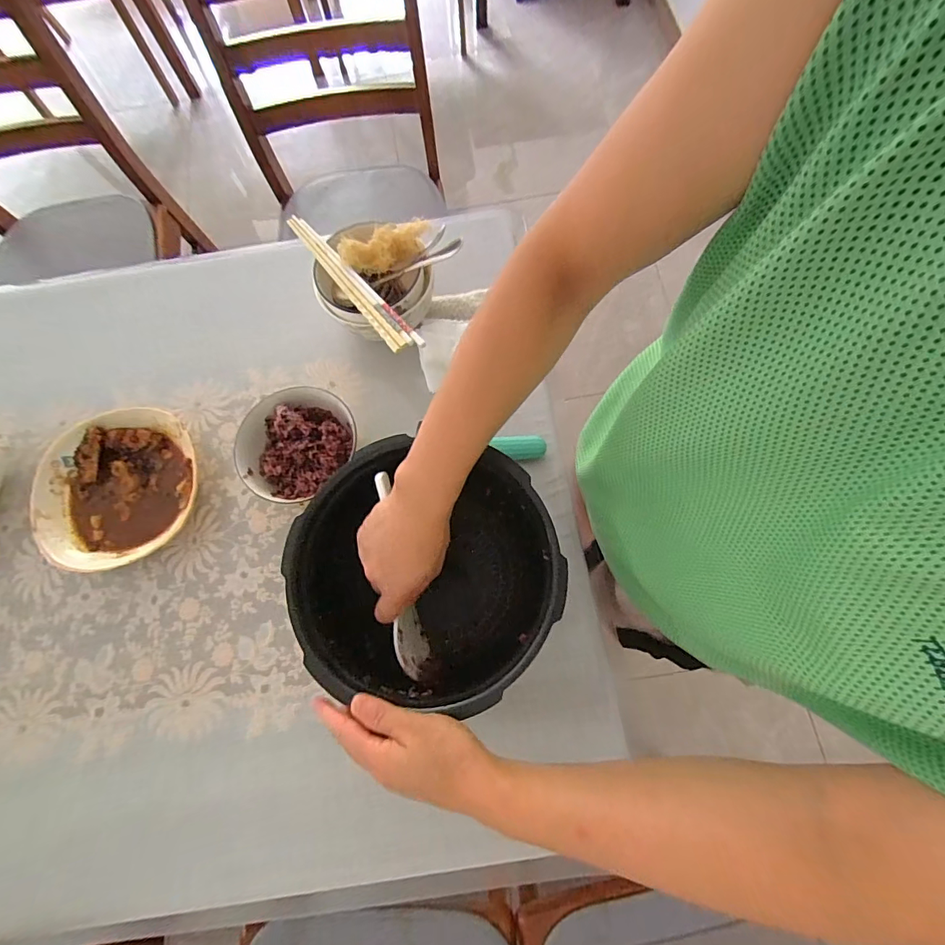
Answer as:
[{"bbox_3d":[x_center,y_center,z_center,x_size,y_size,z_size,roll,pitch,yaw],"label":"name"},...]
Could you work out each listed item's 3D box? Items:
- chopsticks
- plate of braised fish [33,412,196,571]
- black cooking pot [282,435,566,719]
[{"bbox_3d":[-0.143,-0.222,0.529,0.030,0.011,0.240,-38,76,-9],"label":"chopsticks"},{"bbox_3d":[-0.426,0.019,0.552,0.180,0.038,0.183,-1,73,2],"label":"plate of braised fish"},{"bbox_3d":[-0.041,0.104,0.454,0.231,0.153,0.208,17,74,7],"label":"black cooking pot"}]

